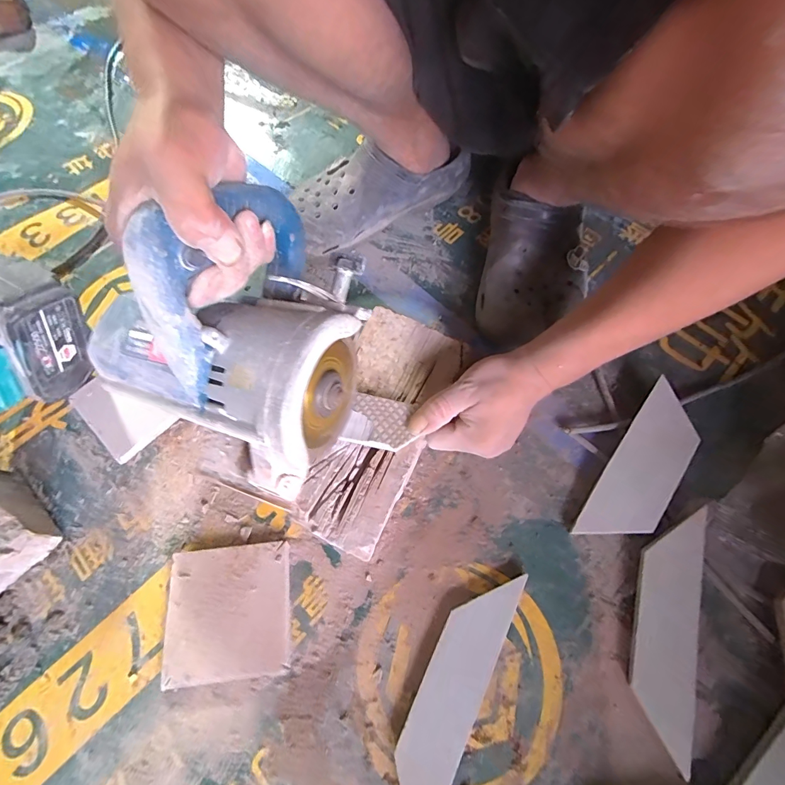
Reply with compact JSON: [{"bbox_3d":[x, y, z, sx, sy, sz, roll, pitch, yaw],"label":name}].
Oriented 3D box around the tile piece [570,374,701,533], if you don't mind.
[{"bbox_3d":[0.232,0.067,0.361,0.057,0.011,0.164,35,75,9],"label":"tile piece"}]

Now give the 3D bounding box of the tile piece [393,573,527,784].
[{"bbox_3d":[0.047,0.228,0.309,0.043,0.014,0.182,26,69,12],"label":"tile piece"}]

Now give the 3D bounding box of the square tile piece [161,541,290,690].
[{"bbox_3d":[-0.137,0.181,0.331,0.097,0.016,0.099,-6,66,-2],"label":"square tile piece"}]

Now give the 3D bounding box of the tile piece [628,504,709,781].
[{"bbox_3d":[0.224,0.182,0.319,0.048,0.010,0.182,16,67,8],"label":"tile piece"}]

